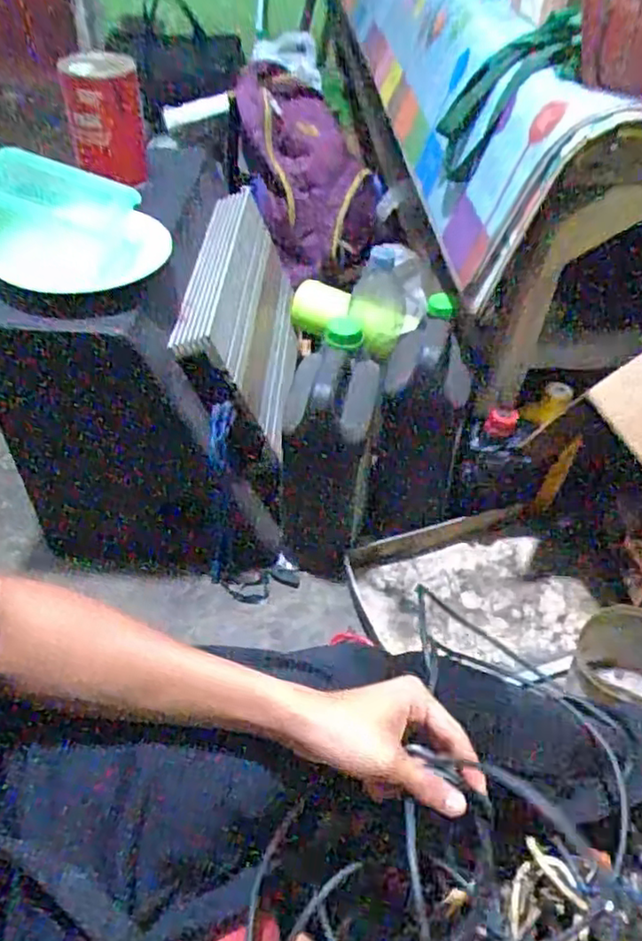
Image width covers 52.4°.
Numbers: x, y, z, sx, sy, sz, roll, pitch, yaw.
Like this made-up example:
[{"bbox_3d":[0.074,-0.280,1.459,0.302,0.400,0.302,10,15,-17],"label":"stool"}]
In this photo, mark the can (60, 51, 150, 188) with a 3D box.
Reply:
[{"bbox_3d":[-0.318,-0.521,0.975,0.103,0.185,0.103,-9,47,-11],"label":"can"}]

